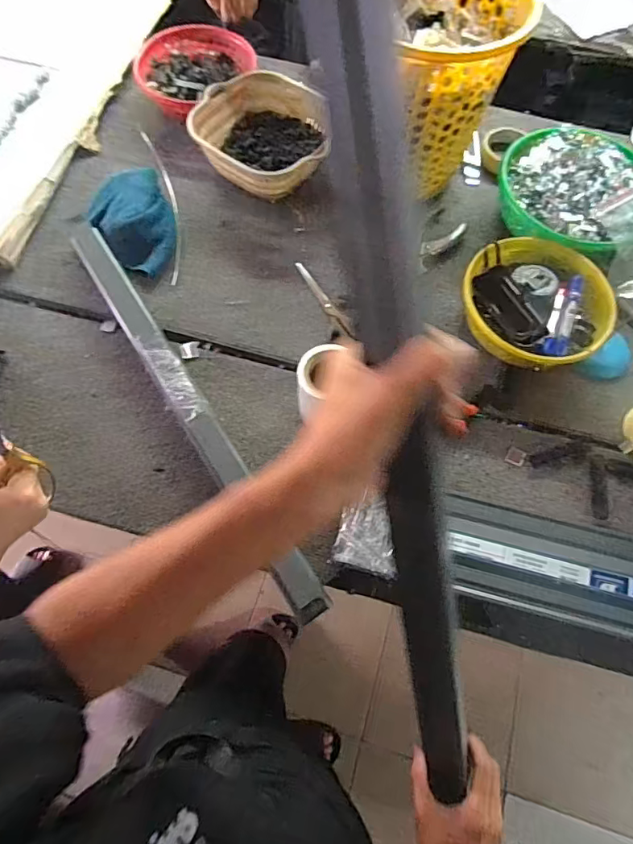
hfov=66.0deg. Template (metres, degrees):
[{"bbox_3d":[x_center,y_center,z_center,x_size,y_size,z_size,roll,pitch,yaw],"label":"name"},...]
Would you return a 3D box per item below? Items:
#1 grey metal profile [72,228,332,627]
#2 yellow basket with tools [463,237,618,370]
[{"bbox_3d":[-0.173,-0.036,0.621,0.047,0.039,0.628,-31,72,-14],"label":"grey metal profile"},{"bbox_3d":[0.287,-0.153,0.661,0.182,0.073,0.195,-29,72,-13],"label":"yellow basket with tools"}]

